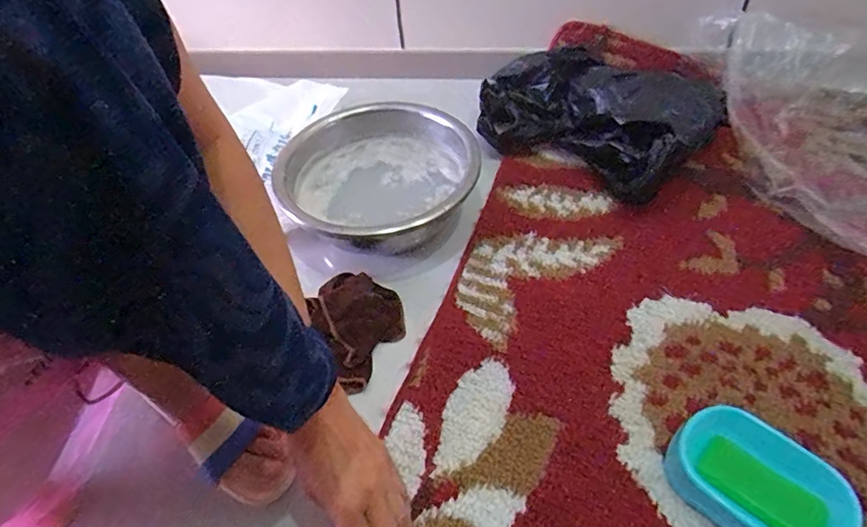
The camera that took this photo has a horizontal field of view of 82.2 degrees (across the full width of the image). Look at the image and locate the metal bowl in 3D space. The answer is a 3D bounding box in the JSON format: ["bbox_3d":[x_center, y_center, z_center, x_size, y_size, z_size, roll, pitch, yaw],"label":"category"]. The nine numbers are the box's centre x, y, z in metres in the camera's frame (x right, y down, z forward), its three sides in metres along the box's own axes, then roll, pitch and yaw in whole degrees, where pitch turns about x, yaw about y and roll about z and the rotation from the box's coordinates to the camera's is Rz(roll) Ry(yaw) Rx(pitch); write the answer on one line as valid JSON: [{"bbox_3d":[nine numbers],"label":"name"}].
[{"bbox_3d":[-0.071,-0.120,0.739,0.265,0.092,0.289,-3,49,3],"label":"metal bowl"}]

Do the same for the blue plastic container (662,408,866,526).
[{"bbox_3d":[0.296,0.203,0.457,0.102,0.042,0.144,-39,56,-25],"label":"blue plastic container"}]

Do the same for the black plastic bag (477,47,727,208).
[{"bbox_3d":[0.253,-0.245,0.802,0.330,0.107,0.201,31,59,28],"label":"black plastic bag"}]

